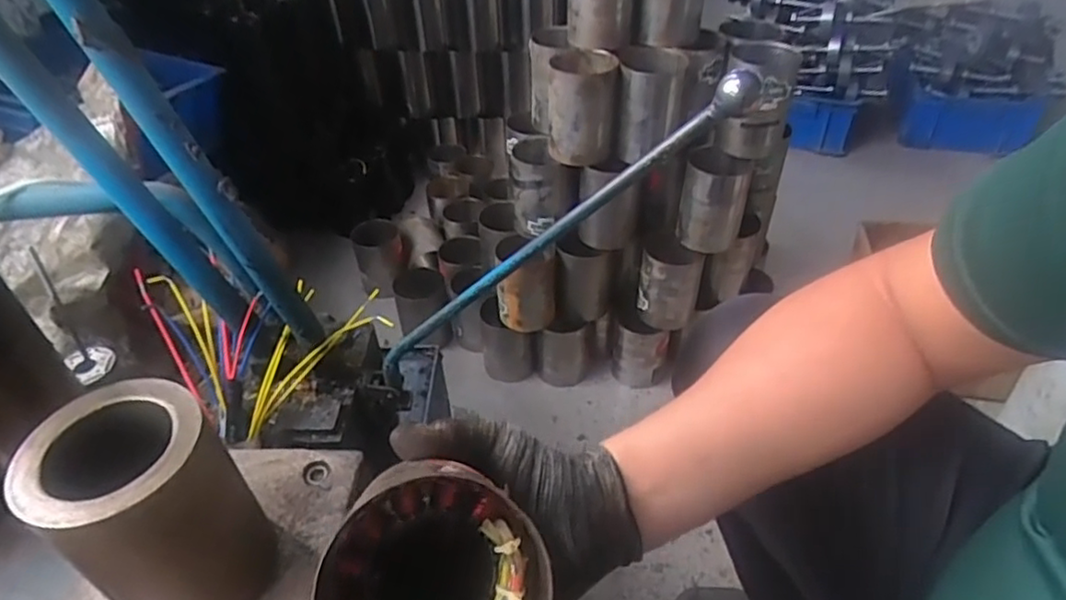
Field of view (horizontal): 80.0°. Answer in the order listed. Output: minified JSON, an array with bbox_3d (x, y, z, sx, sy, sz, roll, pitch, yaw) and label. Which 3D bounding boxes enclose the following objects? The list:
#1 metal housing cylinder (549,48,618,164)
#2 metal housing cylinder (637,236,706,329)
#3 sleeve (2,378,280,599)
[{"bbox_3d":[0.069,-0.270,0.882,0.093,0.127,0.104,2,42,5],"label":"metal housing cylinder"},{"bbox_3d":[0.216,-0.034,1.005,0.091,0.124,0.098,7,42,11],"label":"metal housing cylinder"},{"bbox_3d":[-0.209,0.124,0.363,0.085,0.137,0.086,-29,48,-27],"label":"sleeve"}]

